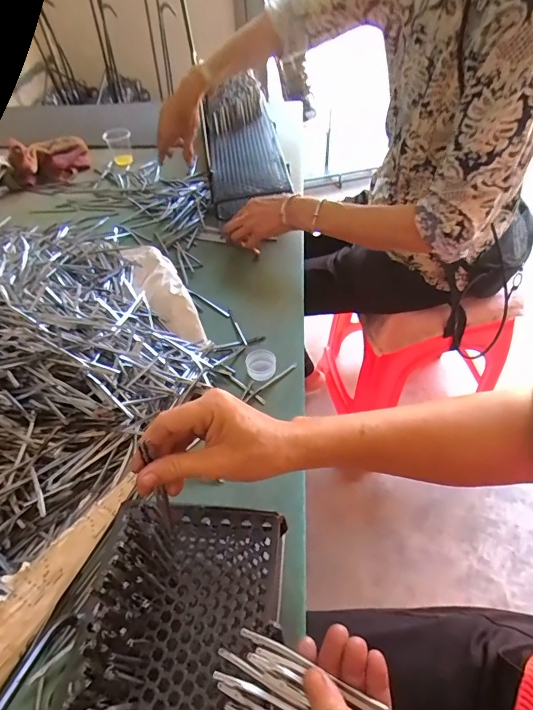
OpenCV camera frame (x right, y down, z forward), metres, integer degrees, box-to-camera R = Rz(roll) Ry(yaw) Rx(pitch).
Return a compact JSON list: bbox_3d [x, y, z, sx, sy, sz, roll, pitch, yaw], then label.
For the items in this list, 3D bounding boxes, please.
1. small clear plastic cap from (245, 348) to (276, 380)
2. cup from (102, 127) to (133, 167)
[{"bbox_3d":[-0.008,0.013,0.575,0.041,0.025,0.034,-2,49,3],"label":"small clear plastic cap"},{"bbox_3d":[-0.360,-0.516,1.035,0.060,0.071,0.058,-2,49,2],"label":"cup"}]

